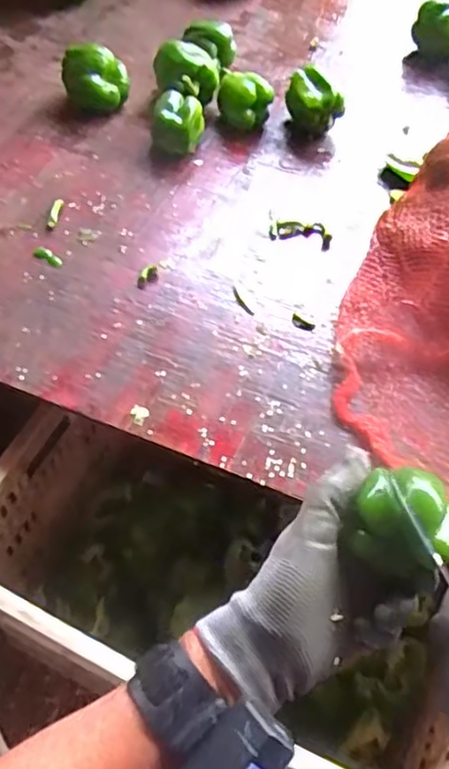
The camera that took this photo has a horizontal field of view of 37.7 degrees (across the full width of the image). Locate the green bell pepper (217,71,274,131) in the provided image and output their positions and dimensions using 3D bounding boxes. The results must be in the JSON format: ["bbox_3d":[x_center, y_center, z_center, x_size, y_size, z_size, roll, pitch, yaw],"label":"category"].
[{"bbox_3d":[0.029,-0.386,0.900,0.074,0.054,0.076,7,56,1],"label":"green bell pepper"}]

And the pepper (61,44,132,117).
[{"bbox_3d":[-0.176,-0.420,0.907,0.083,0.082,0.087,10,56,4],"label":"pepper"}]

